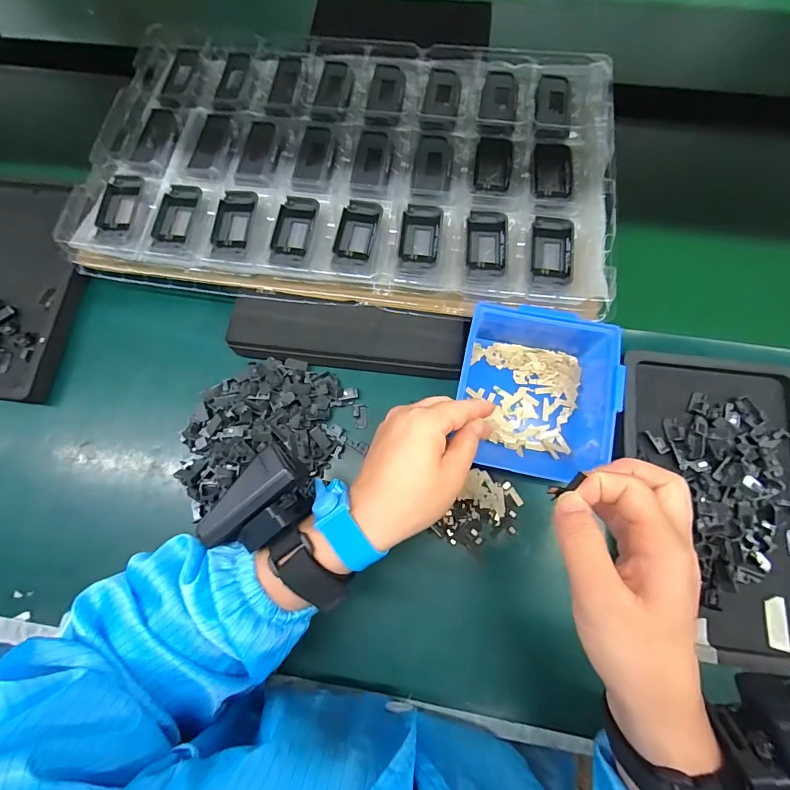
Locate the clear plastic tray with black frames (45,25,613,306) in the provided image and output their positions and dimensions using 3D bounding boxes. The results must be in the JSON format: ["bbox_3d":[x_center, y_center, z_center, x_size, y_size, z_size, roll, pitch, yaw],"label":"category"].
[{"bbox_3d":[-0.046,-0.239,0.436,0.512,0.042,0.311,7,74,4],"label":"clear plastic tray with black frames"}]

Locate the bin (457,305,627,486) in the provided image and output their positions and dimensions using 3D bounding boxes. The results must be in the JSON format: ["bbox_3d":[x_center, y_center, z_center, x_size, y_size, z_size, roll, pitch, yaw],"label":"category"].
[{"bbox_3d":[0.120,-0.004,0.370,0.126,0.065,0.134,11,74,5],"label":"bin"}]

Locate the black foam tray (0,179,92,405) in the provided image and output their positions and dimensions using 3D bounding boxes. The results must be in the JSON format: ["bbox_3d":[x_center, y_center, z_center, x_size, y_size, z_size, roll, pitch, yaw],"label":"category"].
[{"bbox_3d":[-0.396,-0.119,0.441,0.159,0.037,0.252,5,73,3],"label":"black foam tray"}]

